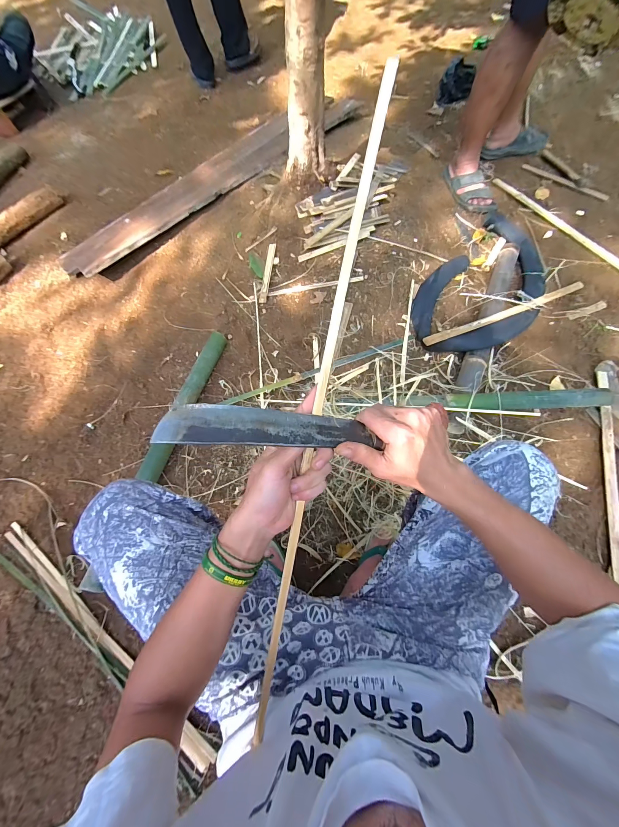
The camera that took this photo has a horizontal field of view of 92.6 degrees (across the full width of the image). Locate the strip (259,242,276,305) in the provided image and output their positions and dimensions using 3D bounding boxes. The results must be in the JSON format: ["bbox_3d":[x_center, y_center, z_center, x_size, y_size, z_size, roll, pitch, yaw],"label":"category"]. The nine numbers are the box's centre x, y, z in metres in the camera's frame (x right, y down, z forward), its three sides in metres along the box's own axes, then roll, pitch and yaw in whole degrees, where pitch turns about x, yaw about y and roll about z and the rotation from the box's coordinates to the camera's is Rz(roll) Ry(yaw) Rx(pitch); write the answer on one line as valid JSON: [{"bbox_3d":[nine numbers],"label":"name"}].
[{"bbox_3d":[-0.146,-0.492,1.035,0.027,0.005,0.241,7,75,2],"label":"strip"}]

